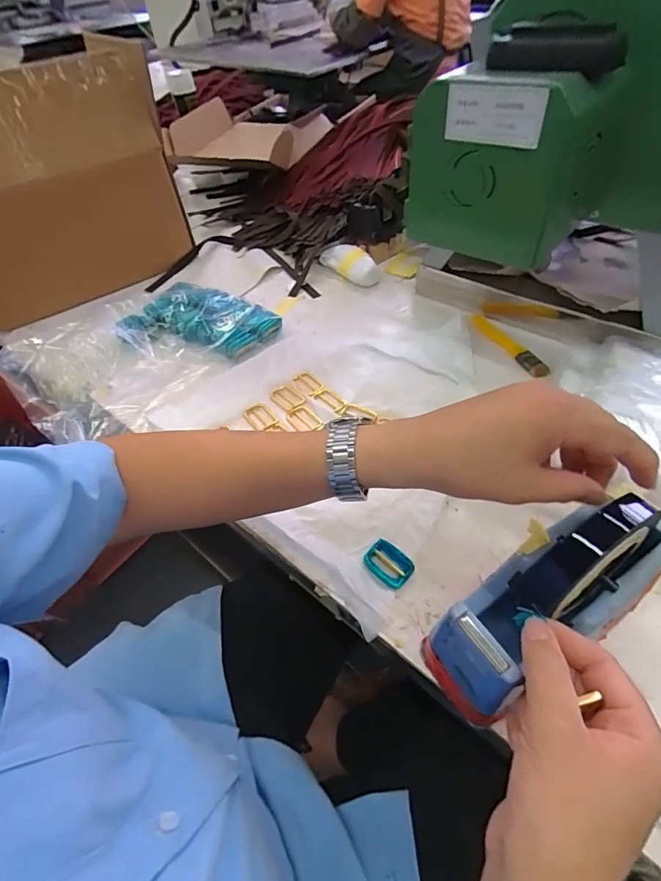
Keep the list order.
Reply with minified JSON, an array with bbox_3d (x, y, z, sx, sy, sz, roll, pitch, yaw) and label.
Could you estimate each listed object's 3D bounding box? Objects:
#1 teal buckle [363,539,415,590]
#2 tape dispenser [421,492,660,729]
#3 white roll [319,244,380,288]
[{"bbox_3d":[0.055,0.115,0.405,0.044,0.006,0.033,33,61,28],"label":"teal buckle"},{"bbox_3d":[0.163,0.116,0.316,0.207,0.082,0.074,-32,54,-2],"label":"tape dispenser"},{"bbox_3d":[0.035,-0.311,0.761,0.053,0.033,0.117,-31,54,-18],"label":"white roll"}]

